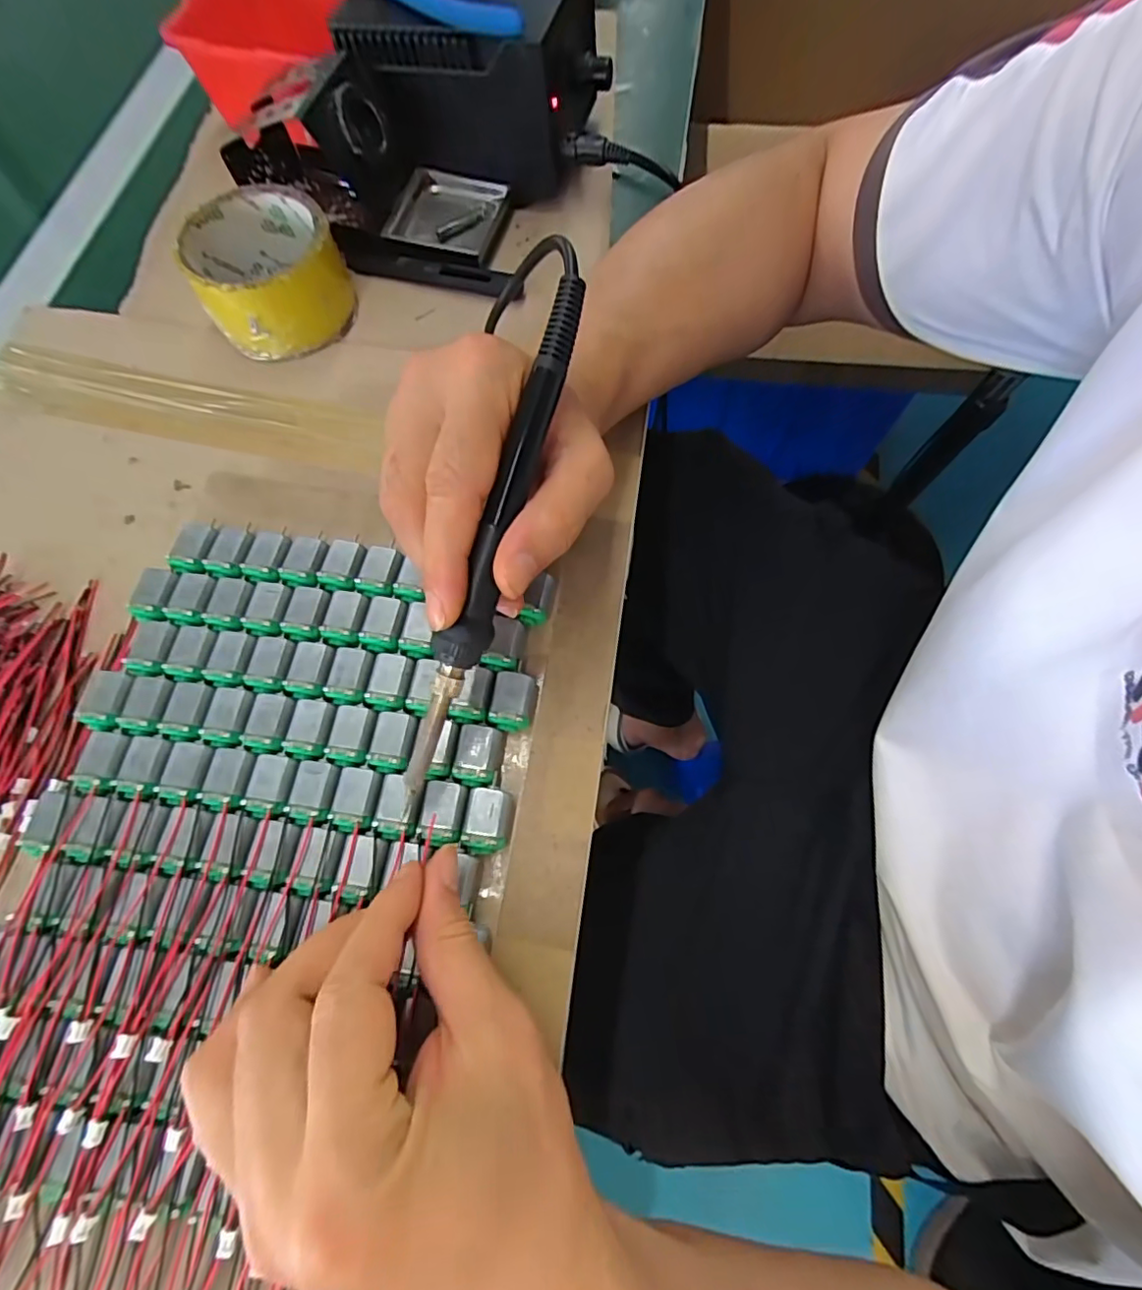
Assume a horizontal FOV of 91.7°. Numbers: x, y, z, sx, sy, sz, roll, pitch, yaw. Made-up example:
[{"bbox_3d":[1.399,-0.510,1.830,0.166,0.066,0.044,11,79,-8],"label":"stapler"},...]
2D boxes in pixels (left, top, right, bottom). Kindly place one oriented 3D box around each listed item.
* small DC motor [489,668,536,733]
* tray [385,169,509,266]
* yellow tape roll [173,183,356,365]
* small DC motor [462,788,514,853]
[{"bbox_3d":[-0.027,0.028,0.263,0.019,0.018,0.026,9,72,5],"label":"small DC motor"},{"bbox_3d":[-0.082,-0.285,0.368,0.069,0.015,0.065,14,72,6],"label":"tray"},{"bbox_3d":[-0.179,-0.223,0.332,0.081,0.046,0.082,0,71,1],"label":"yellow tape roll"},{"bbox_3d":[-0.036,0.078,0.246,0.019,0.017,0.026,5,71,3],"label":"small DC motor"}]

